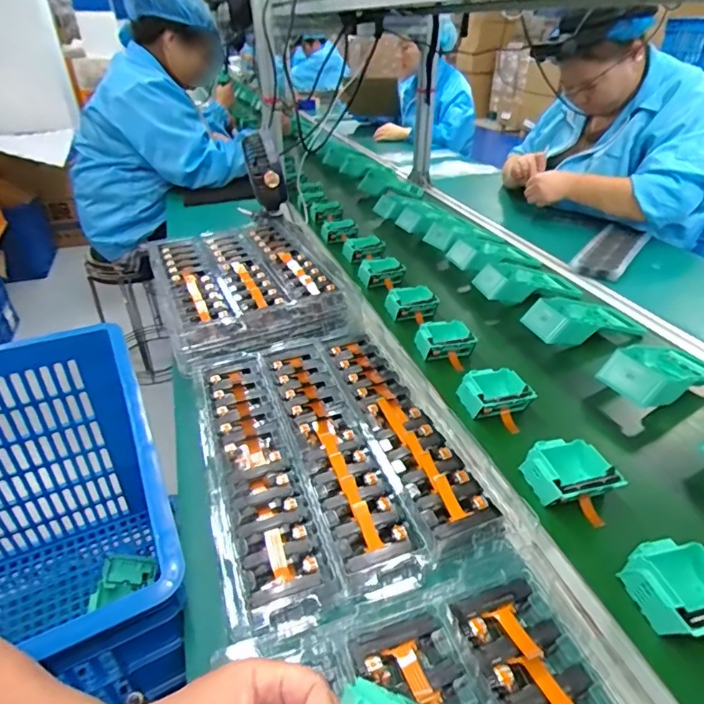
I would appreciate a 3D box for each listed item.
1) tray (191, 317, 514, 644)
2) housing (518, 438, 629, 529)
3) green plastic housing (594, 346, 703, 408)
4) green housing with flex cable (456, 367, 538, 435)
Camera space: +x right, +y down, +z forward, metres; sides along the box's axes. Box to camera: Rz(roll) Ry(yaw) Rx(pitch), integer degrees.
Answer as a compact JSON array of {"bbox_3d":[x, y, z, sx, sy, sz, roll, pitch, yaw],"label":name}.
[{"bbox_3d":[-0.036,0.085,0.537,0.253,0.022,0.379,-12,36,-16],"label":"tray"},{"bbox_3d":[0.228,0.136,0.507,0.078,0.048,0.093,-9,35,-11],"label":"housing"},{"bbox_3d":[0.423,0.029,0.655,0.175,0.043,0.095,-8,33,-32],"label":"green plastic housing"},{"bbox_3d":[0.185,0.059,0.615,0.081,0.046,0.089,-12,36,-16],"label":"green housing with flex cable"}]

